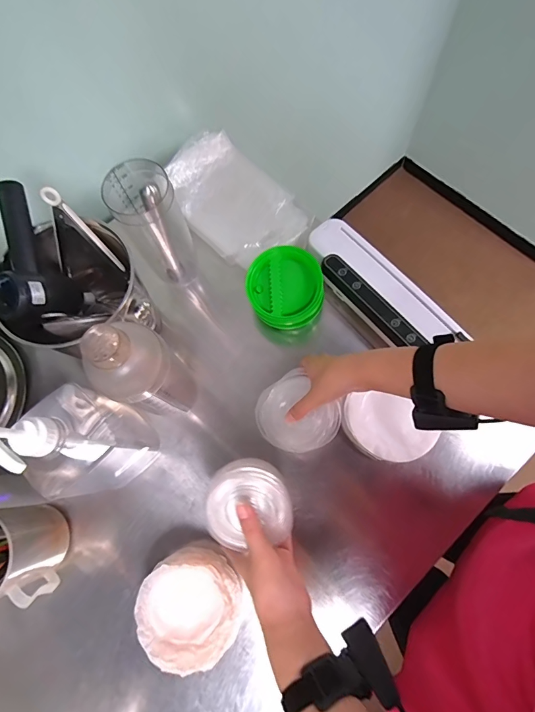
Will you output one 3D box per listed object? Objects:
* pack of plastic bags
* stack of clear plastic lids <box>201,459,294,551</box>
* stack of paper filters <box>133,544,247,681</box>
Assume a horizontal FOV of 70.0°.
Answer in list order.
[{"bbox_3d":[-0.056,-0.279,0.677,0.170,0.055,0.259,-43,76,-11],"label":"pack of plastic bags"},{"bbox_3d":[-0.024,0.171,0.444,0.100,0.031,0.094,-14,72,-2],"label":"stack of clear plastic lids"},{"bbox_3d":[-0.099,0.335,0.509,0.137,0.057,0.145,-17,72,-3],"label":"stack of paper filters"}]

